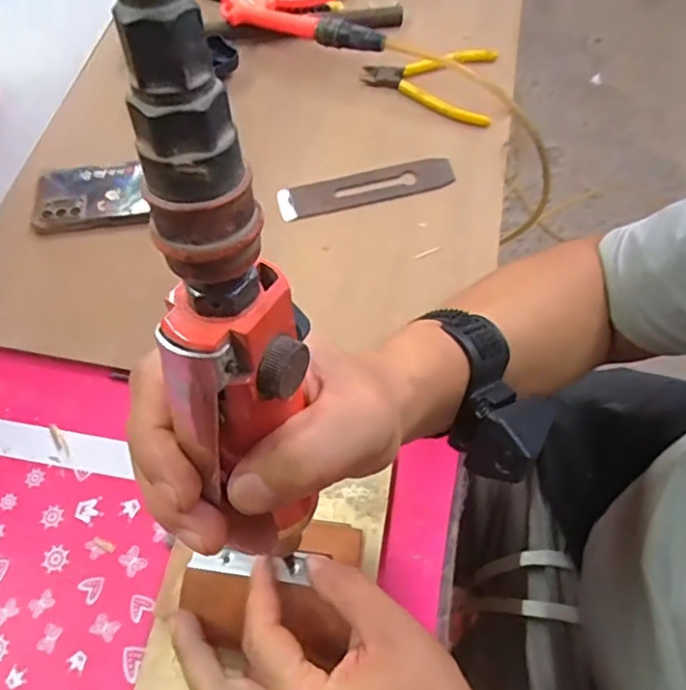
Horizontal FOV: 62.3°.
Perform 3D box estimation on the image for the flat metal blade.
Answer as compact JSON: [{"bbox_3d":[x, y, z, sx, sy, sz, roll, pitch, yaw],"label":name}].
[{"bbox_3d":[0.023,-0.154,0.561,0.172,0.007,0.039,-9,72,-2],"label":"flat metal blade"}]

